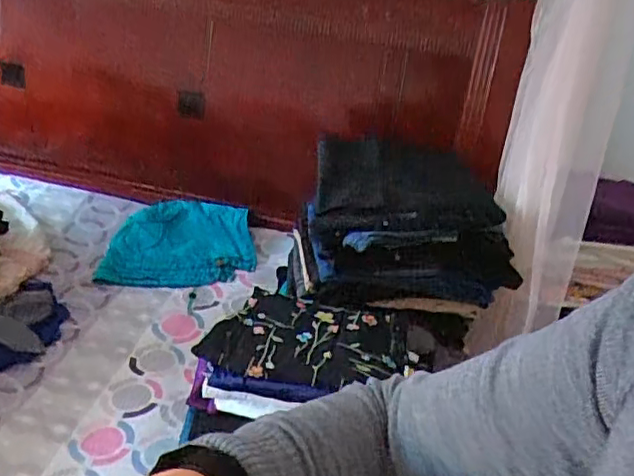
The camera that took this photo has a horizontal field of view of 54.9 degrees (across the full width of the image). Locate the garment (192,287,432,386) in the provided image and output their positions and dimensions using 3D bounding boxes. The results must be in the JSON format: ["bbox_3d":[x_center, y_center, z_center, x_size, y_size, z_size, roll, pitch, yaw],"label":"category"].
[{"bbox_3d":[-0.006,0.144,0.866,0.289,0.038,0.177,15,36,11],"label":"garment"}]

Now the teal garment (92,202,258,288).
[{"bbox_3d":[-0.313,0.002,1.415,0.344,0.089,0.235,4,32,0],"label":"teal garment"}]

